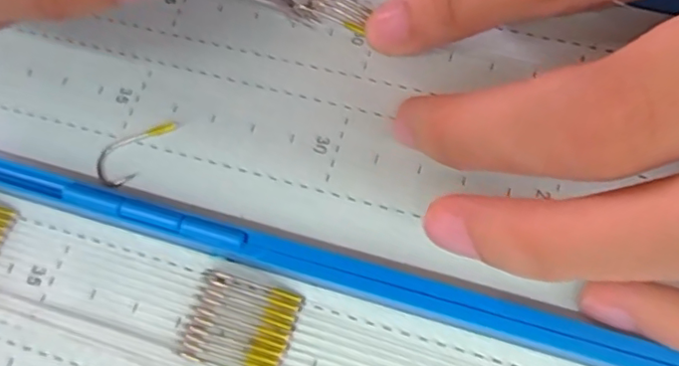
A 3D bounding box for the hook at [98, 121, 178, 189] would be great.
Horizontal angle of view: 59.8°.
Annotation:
[{"bbox_3d":[-0.047,-0.007,0.136,0.020,0.004,0.011,-21,66,-6],"label":"hook"}]

